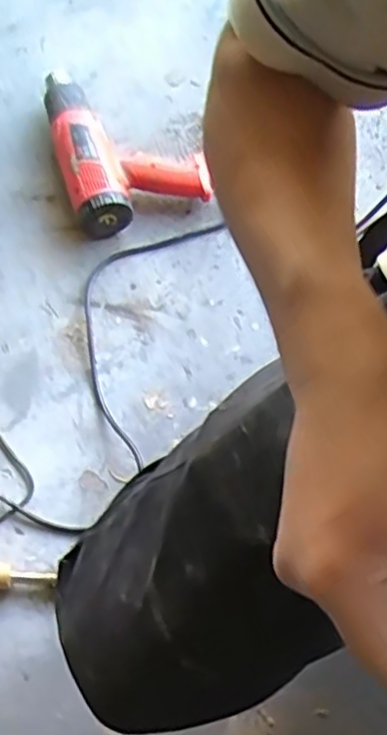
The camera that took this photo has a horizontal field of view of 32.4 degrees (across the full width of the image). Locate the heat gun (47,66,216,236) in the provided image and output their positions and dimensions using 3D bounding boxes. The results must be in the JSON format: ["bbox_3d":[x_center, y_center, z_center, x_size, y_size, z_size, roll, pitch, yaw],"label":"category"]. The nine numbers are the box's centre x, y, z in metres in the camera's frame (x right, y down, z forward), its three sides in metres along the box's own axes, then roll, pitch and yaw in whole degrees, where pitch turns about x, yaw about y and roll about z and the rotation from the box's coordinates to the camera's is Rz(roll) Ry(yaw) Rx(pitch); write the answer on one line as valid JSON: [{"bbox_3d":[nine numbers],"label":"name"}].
[{"bbox_3d":[-0.095,-0.310,0.899,0.182,0.093,0.252,-15,70,-6],"label":"heat gun"}]

